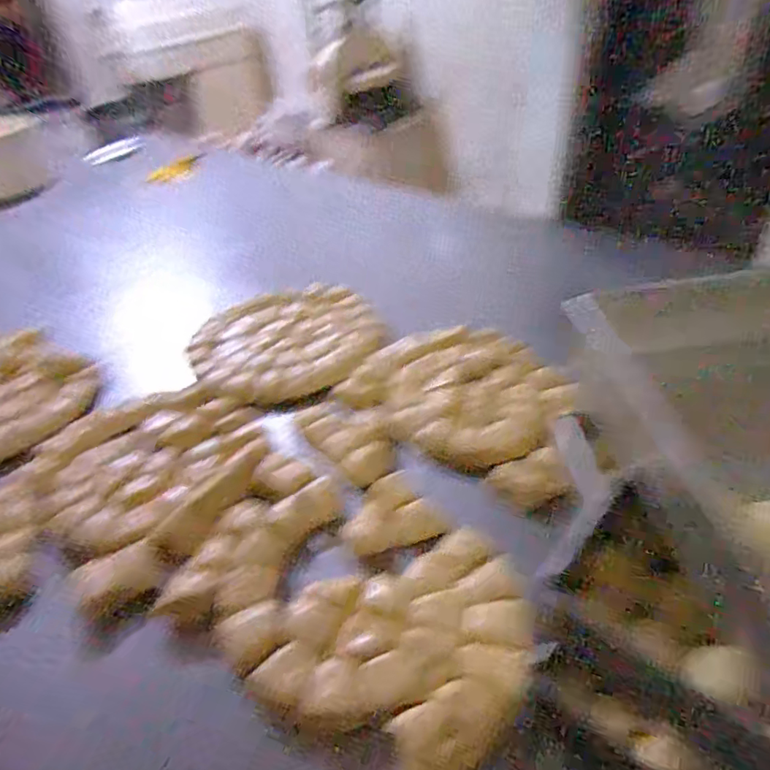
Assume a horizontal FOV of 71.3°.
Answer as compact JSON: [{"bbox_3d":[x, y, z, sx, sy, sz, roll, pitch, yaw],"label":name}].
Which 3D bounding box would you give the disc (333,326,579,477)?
[{"bbox_3d":[0.089,0.001,0.688,0.258,0.026,0.210,28,51,34],"label":"disc"}]

